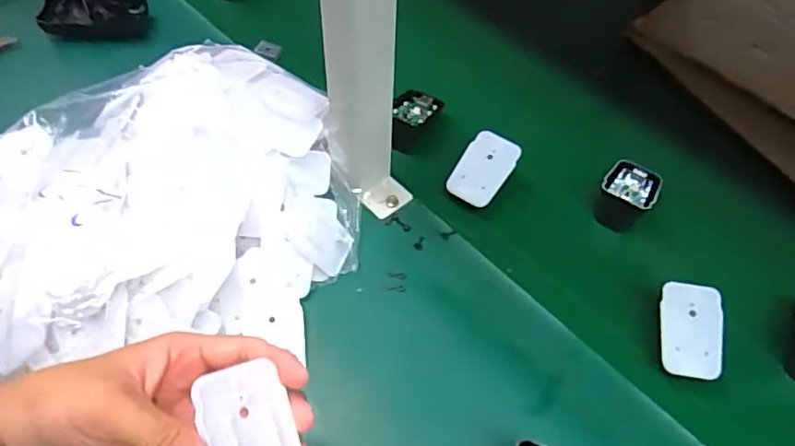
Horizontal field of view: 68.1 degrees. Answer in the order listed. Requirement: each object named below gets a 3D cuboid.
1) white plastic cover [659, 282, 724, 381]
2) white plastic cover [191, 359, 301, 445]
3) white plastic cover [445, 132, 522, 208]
[{"bbox_3d":[0.220,0.080,0.440,0.044,0.004,0.069,6,73,6],"label":"white plastic cover"},{"bbox_3d":[-0.071,0.105,0.284,0.041,0.005,0.067,-11,73,-37],"label":"white plastic cover"},{"bbox_3d":[0.076,-0.049,0.528,0.045,0.010,0.067,32,81,16],"label":"white plastic cover"}]

